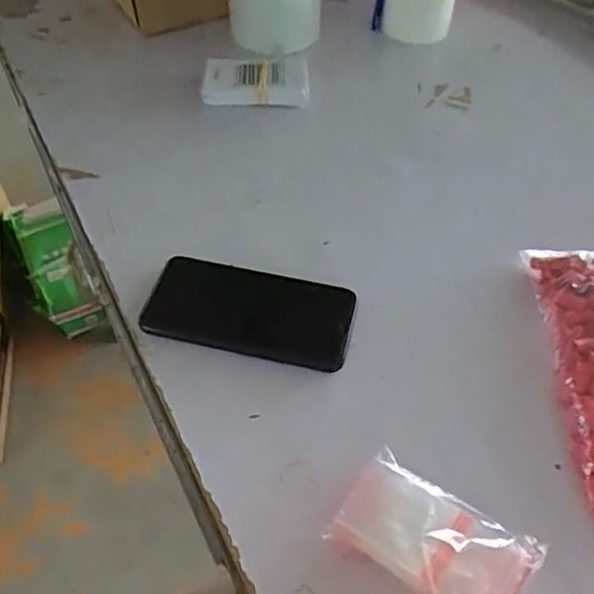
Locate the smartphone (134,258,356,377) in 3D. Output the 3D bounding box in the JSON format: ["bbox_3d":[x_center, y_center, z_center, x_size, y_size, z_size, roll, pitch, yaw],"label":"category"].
[{"bbox_3d":[-0.037,0.011,0.492,0.157,0.011,0.075,10,52,8],"label":"smartphone"}]

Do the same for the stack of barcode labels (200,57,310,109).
[{"bbox_3d":[-0.044,-0.237,0.689,0.116,0.016,0.075,-2,51,-1],"label":"stack of barcode labels"}]

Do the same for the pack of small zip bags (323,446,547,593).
[{"bbox_3d":[0.082,0.145,0.380,0.108,0.023,0.065,30,57,22],"label":"pack of small zip bags"}]

